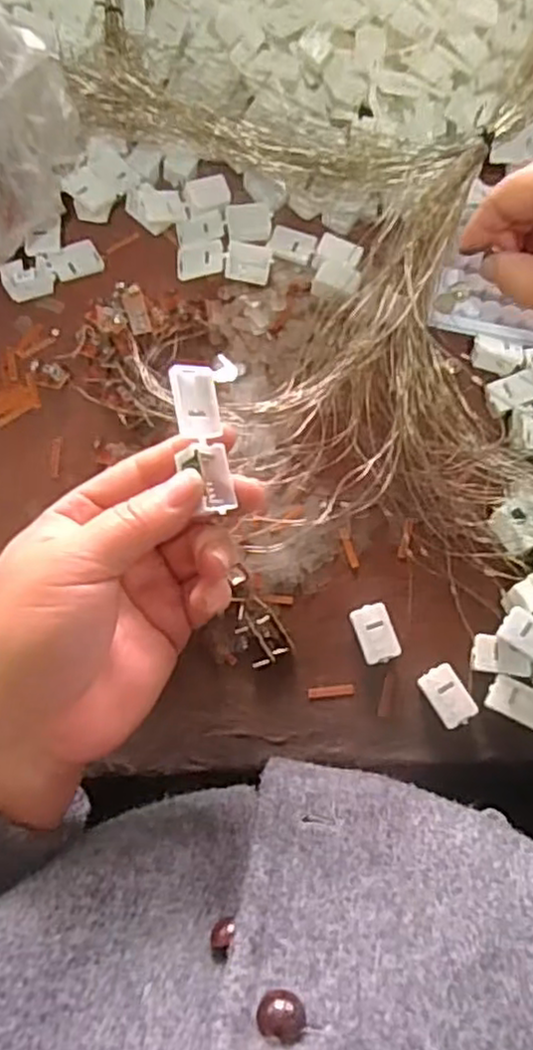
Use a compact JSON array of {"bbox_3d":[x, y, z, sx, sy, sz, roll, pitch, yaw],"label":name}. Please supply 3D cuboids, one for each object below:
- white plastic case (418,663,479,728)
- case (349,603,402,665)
[{"bbox_3d":[0.085,0.082,0.332,0.018,0.012,0.027,-29,76,-10],"label":"white plastic case"},{"bbox_3d":[0.053,0.053,0.340,0.019,0.011,0.027,-16,75,-7],"label":"case"}]

